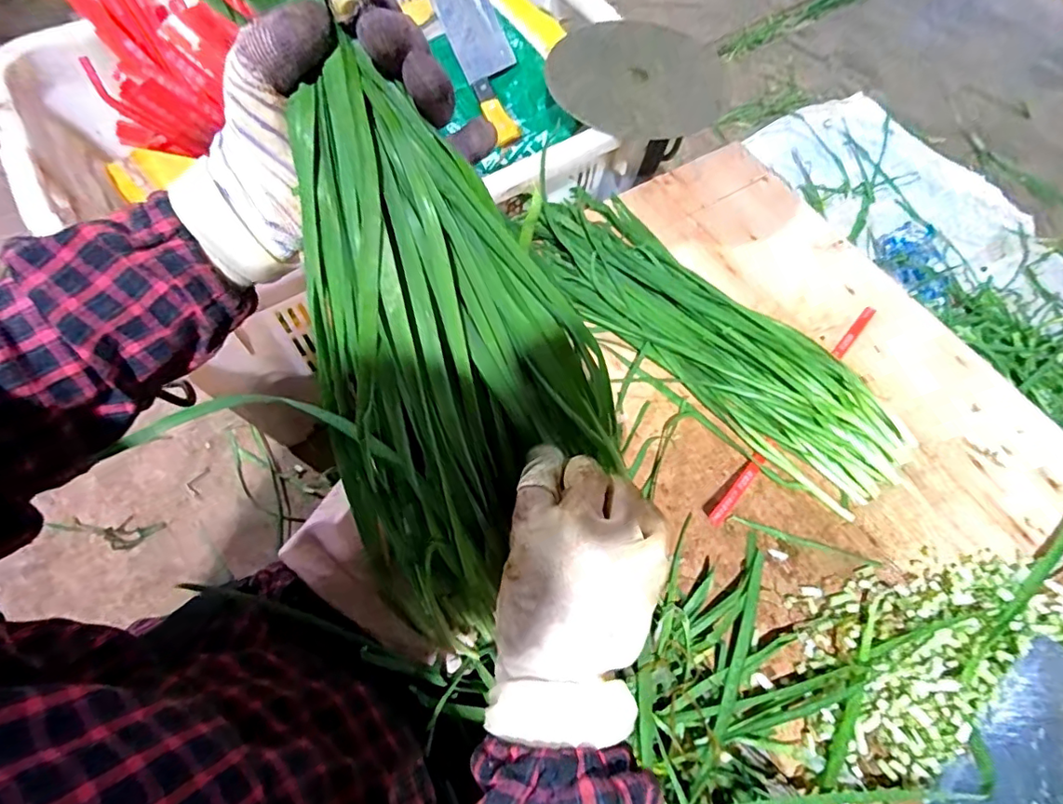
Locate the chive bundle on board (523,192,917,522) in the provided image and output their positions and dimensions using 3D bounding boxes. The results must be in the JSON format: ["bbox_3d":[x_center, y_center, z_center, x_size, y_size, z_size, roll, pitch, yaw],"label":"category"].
[{"bbox_3d":[0.177,-0.075,0.548,0.175,0.045,0.448,-36,71,-18],"label":"chive bundle on board"}]

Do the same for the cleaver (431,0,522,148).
[{"bbox_3d":[-0.062,-0.436,0.669,0.071,0.018,0.246,-16,81,-10],"label":"cleaver"}]

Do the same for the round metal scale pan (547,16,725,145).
[{"bbox_3d":[0.123,-0.381,0.611,0.202,0.015,0.213,1,64,-2],"label":"round metal scale pan"}]

